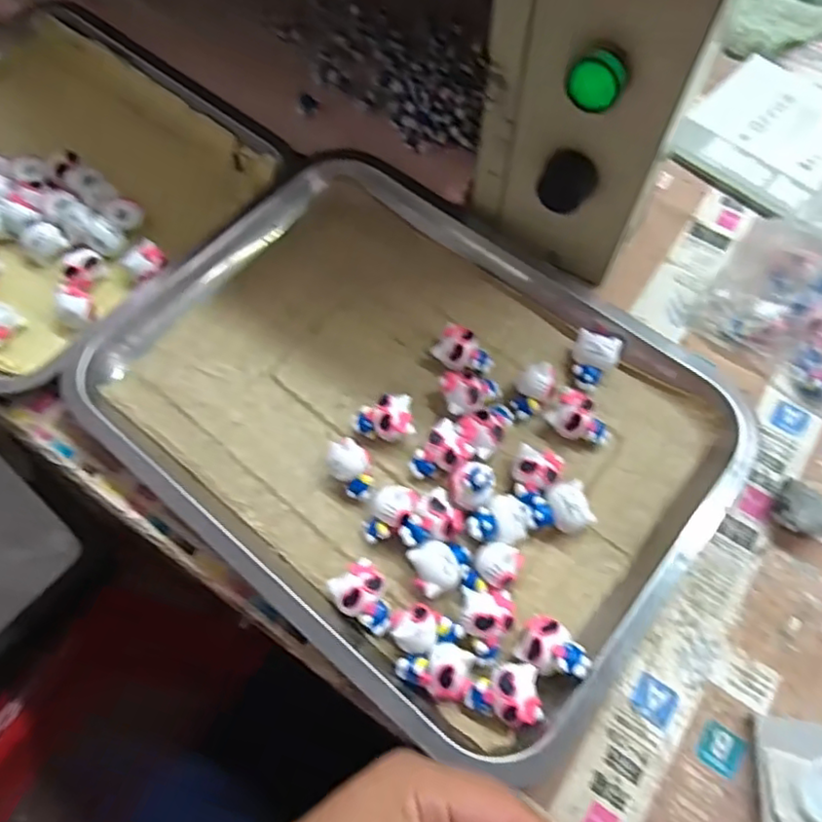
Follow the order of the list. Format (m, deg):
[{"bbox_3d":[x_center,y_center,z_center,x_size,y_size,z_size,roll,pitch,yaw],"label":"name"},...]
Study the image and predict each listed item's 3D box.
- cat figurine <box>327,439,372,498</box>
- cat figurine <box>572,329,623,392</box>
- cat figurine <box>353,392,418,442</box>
[{"bbox_3d":[-0.032,0.032,0.348,0.021,0.019,0.029,-37,69,-15],"label":"cat figurine"},{"bbox_3d":[0.111,-0.030,0.381,0.026,0.018,0.033,20,68,11],"label":"cat figurine"},{"bbox_3d":[-0.016,0.006,0.366,0.034,0.024,0.024,-10,65,-3],"label":"cat figurine"}]

